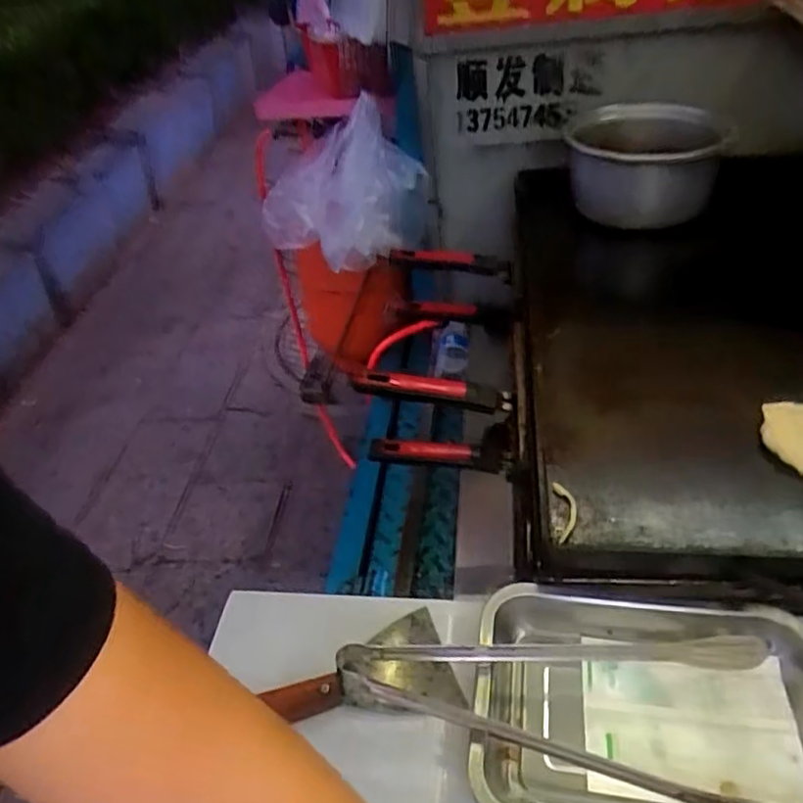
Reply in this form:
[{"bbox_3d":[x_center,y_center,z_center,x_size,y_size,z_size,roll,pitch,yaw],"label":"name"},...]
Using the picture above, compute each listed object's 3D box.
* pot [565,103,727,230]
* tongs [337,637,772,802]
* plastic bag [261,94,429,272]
[{"bbox_3d":[0.371,-0.365,1.025,0.197,0.134,0.230,2,42,12],"label":"pot"},{"bbox_3d":[0.119,0.212,0.483,0.318,0.046,0.129,6,43,17],"label":"tongs"},{"bbox_3d":[-0.128,-0.407,1.276,0.275,0.246,0.251,-21,42,-14],"label":"plastic bag"}]

